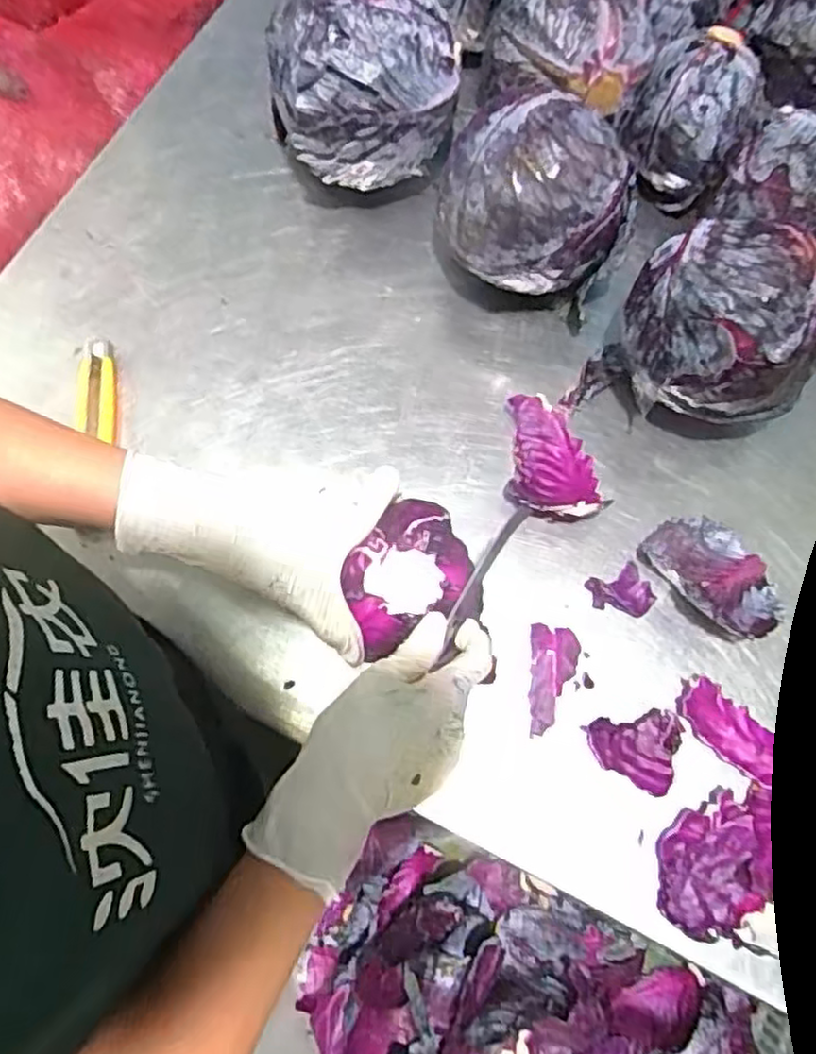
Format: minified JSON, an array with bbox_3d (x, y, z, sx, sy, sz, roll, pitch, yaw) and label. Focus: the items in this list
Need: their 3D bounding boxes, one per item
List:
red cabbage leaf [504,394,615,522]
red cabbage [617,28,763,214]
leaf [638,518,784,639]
[{"bbox_3d":[0.109,-0.055,0.533,0.063,0.042,0.109,-2,72,0],"label":"red cabbage leaf"},{"bbox_3d":[0.236,-0.338,0.595,0.092,0.097,0.088,0,72,1],"label":"red cabbage"},{"bbox_3d":[0.222,0.033,0.506,0.070,0.032,0.100,-29,74,-8],"label":"leaf"}]

